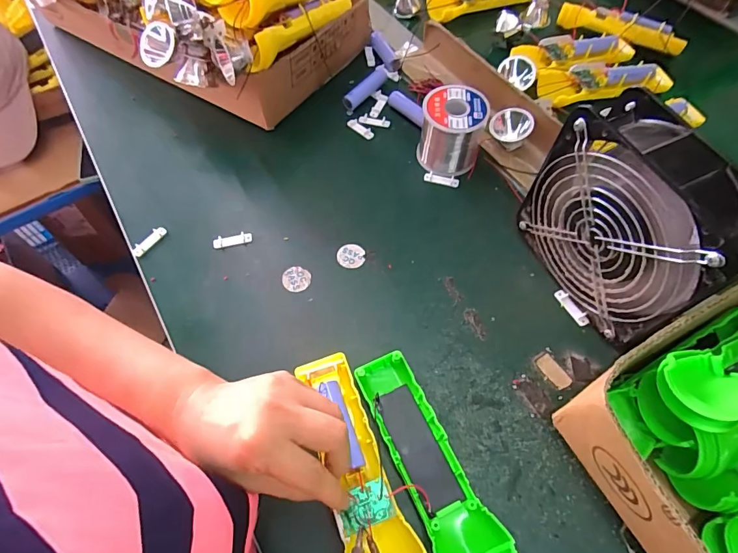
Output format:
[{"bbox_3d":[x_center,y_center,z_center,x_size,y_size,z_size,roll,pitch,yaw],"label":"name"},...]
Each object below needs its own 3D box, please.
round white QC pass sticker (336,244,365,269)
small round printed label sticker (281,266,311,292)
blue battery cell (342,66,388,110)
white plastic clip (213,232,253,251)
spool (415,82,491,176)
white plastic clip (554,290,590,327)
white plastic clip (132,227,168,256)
[{"bbox_3d":[-0.018,-0.021,0.413,0.027,0.004,0.025,0,59,0],"label":"round white QC pass sticker"},{"bbox_3d":[-0.069,0.003,0.402,0.026,0.004,0.024,0,73,-2],"label":"small round printed label sticker"},{"bbox_3d":[-0.003,-0.232,0.517,0.018,0.015,0.082,31,64,17],"label":"blue battery cell"},{"bbox_3d":[-0.136,-0.035,0.421,0.037,0.004,0.013,-9,60,-5],"label":"white plastic clip"},{"bbox_3d":[0.086,-0.152,0.447,0.064,0.065,0.059,0,59,0],"label":"spool"},{"bbox_3d":[0.181,0.028,0.381,0.010,0.006,0.037,-26,63,-14],"label":"white plastic clip"},{"bbox_3d":[-0.218,-0.036,0.422,0.011,0.006,0.037,38,66,20],"label":"white plastic clip"}]

